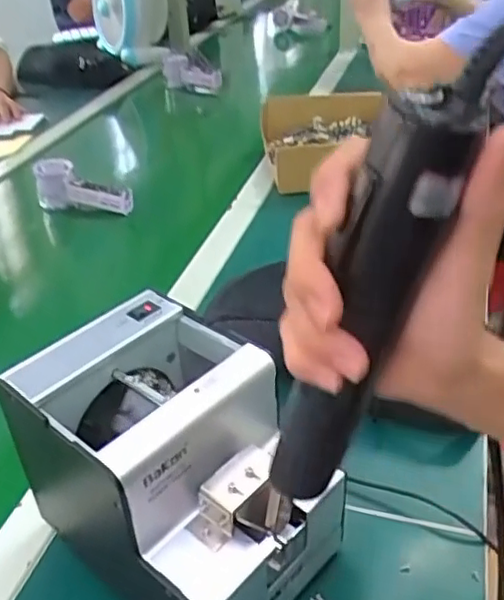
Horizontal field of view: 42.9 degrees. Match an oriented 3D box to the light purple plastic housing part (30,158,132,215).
[{"bbox_3d":[-0.240,-0.164,0.931,0.152,0.061,0.047,9,36,20],"label":"light purple plastic housing part"}]

